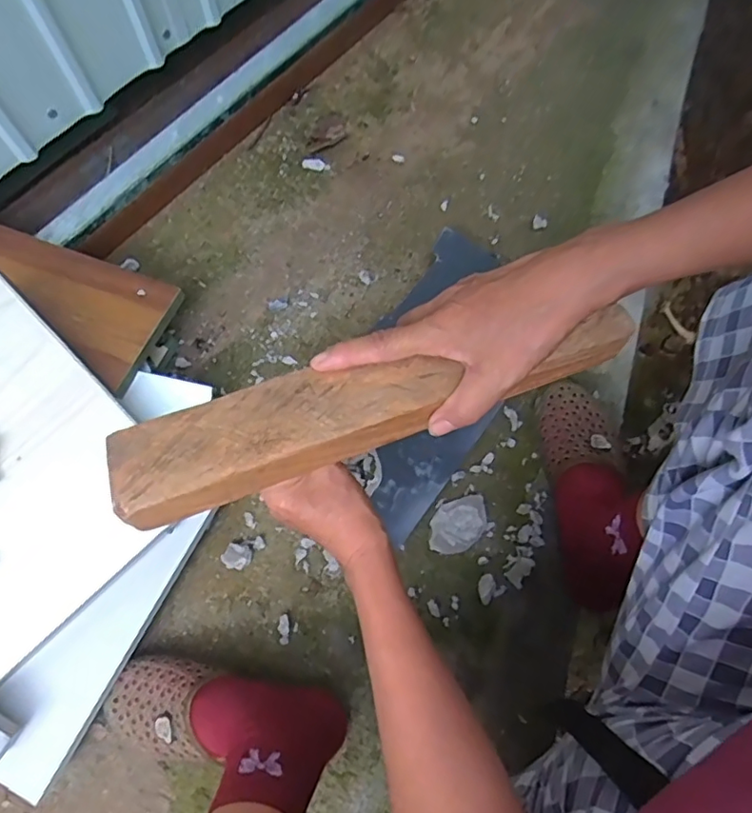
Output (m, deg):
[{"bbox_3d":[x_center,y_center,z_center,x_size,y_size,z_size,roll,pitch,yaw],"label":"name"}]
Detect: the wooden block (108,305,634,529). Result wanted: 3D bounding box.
[{"bbox_3d":[0.003,0.000,0.334,0.303,0.031,0.060,-16,73,-6],"label":"wooden block"}]

